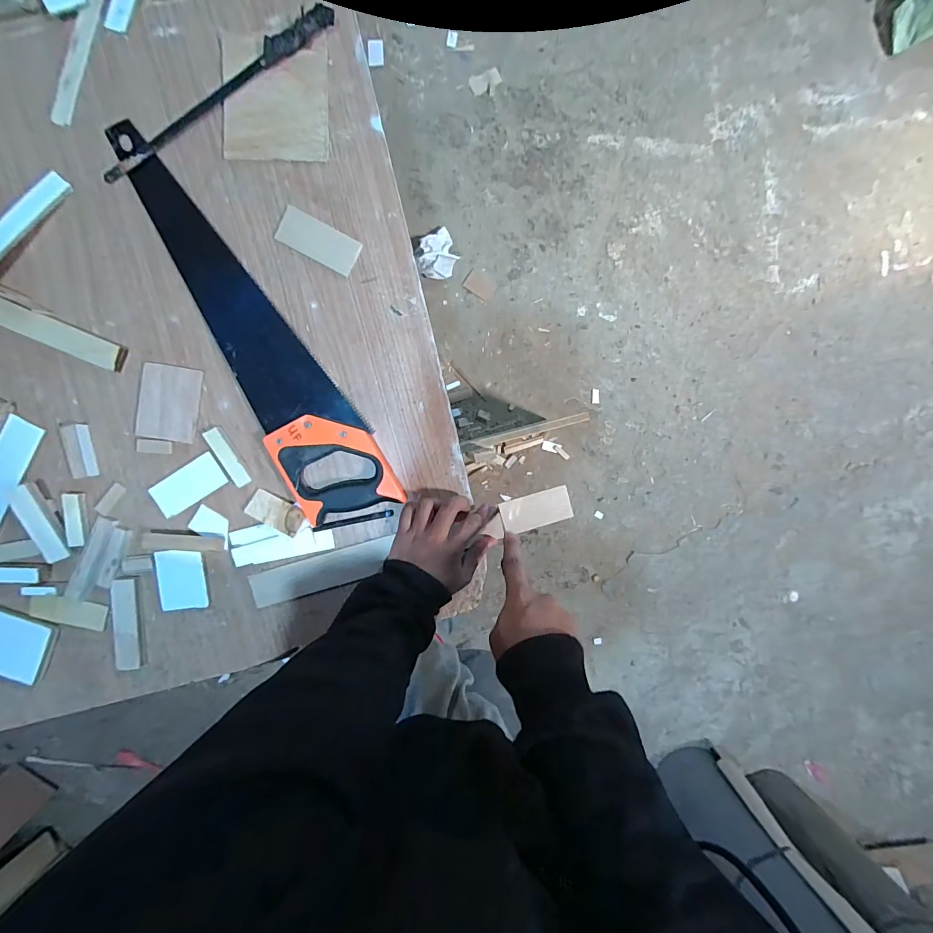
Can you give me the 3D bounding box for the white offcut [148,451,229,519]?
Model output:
[{"bbox_3d":[-0.338,0.023,0.513,0.090,0.006,0.043,-33,95,4],"label":"white offcut"}]

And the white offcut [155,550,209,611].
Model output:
[{"bbox_3d":[-0.353,0.141,0.521,0.056,0.010,0.075,-2,94,-3],"label":"white offcut"}]

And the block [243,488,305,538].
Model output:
[{"bbox_3d":[-0.231,0.055,0.511,0.068,0.014,0.034,29,92,-5],"label":"block"}]

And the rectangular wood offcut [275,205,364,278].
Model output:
[{"bbox_3d":[-0.174,-0.265,0.495,0.096,0.004,0.044,27,92,-5],"label":"rectangular wood offcut"}]

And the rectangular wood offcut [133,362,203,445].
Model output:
[{"bbox_3d":[-0.355,-0.076,0.501,0.070,0.005,0.087,9,93,-4],"label":"rectangular wood offcut"}]

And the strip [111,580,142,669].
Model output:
[{"bbox_3d":[-0.417,0.194,0.516,0.030,0.010,0.114,0,94,-3],"label":"strip"}]

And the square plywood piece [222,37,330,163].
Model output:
[{"bbox_3d":[-0.221,-0.422,0.488,0.118,0.011,0.124,0,97,-3],"label":"square plywood piece"}]

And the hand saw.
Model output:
[{"bbox_3d":[-0.243,-0.170,0.496,0.113,0.022,0.501,-27,93,-3],"label":"hand saw"}]

